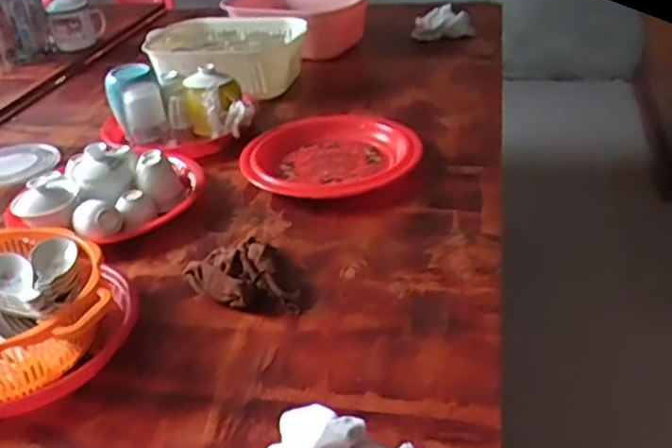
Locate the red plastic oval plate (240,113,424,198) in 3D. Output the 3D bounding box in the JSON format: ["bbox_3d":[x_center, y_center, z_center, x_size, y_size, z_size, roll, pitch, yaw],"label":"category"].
[{"bbox_3d":[-0.007,-0.097,0.986,0.251,0.033,0.223,1,32,9],"label":"red plastic oval plate"}]

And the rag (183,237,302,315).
[{"bbox_3d":[-0.092,0.054,0.764,0.141,0.040,0.093,17,38,32],"label":"rag"}]

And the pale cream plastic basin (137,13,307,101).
[{"bbox_3d":[-0.196,-0.309,1.297,0.270,0.096,0.291,10,35,23],"label":"pale cream plastic basin"}]

